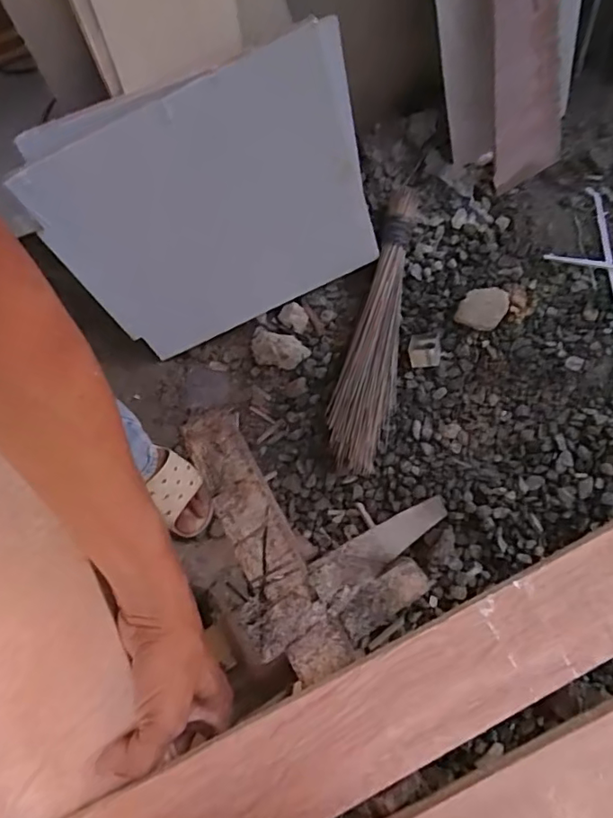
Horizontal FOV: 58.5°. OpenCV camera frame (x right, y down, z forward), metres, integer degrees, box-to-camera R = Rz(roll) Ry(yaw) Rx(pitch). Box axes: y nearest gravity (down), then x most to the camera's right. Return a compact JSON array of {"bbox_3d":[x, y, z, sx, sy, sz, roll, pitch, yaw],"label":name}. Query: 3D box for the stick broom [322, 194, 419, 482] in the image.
[{"bbox_3d":[0.137,-0.158,1.018,0.114,0.091,0.547,13,75,6],"label":"stick broom"}]

